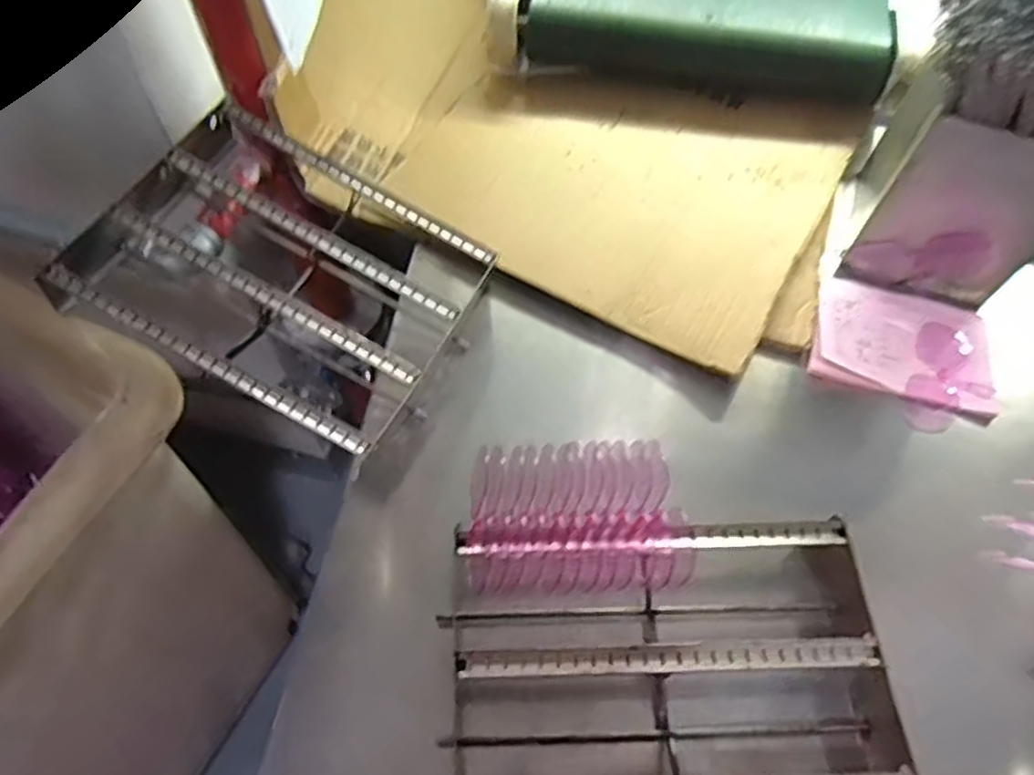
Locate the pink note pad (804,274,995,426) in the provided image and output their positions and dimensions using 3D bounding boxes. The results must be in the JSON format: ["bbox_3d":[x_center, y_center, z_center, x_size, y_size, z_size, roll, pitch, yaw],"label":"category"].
[{"bbox_3d":[0.384,-0.045,0.717,0.170,0.013,0.129,15,61,7],"label":"pink note pad"}]

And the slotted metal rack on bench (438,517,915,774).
[{"bbox_3d":[0.107,0.206,0.540,0.313,0.121,0.215,-2,60,-3],"label":"slotted metal rack on bench"}]

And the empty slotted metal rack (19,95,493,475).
[{"bbox_3d":[-0.210,-0.106,0.665,0.330,0.071,0.252,29,62,0],"label":"empty slotted metal rack"}]

